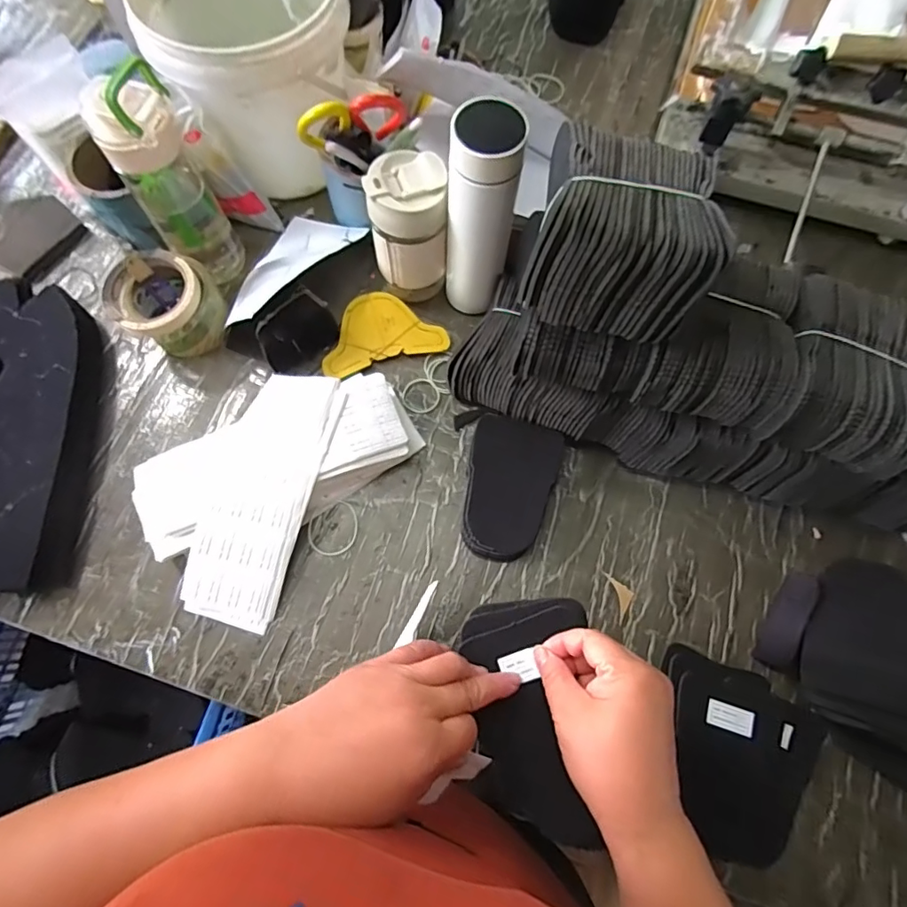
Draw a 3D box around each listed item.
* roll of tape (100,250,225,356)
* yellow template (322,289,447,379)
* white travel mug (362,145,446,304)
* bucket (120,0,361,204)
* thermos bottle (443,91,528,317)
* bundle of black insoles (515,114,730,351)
[{"bbox_3d":[-0.310,-0.163,0.575,0.103,0.074,0.090,-36,77,-11],"label":"roll of tape"},{"bbox_3d":[-0.086,-0.146,0.610,0.142,0.008,0.094,-16,74,-6],"label":"yellow template"},{"bbox_3d":[-0.046,-0.238,0.560,0.076,0.143,0.074,0,73,-1],"label":"white travel mug"},{"bbox_3d":[-0.218,-0.438,0.592,0.197,0.190,0.200,0,73,-1],"label":"bucket"},{"bbox_3d":[0.025,-0.225,0.517,0.067,0.211,0.072,8,73,2],"label":"thermos bottle"},{"bbox_3d":[0.127,-0.167,0.387,0.128,0.090,0.130,8,73,1],"label":"bundle of black insoles"}]

